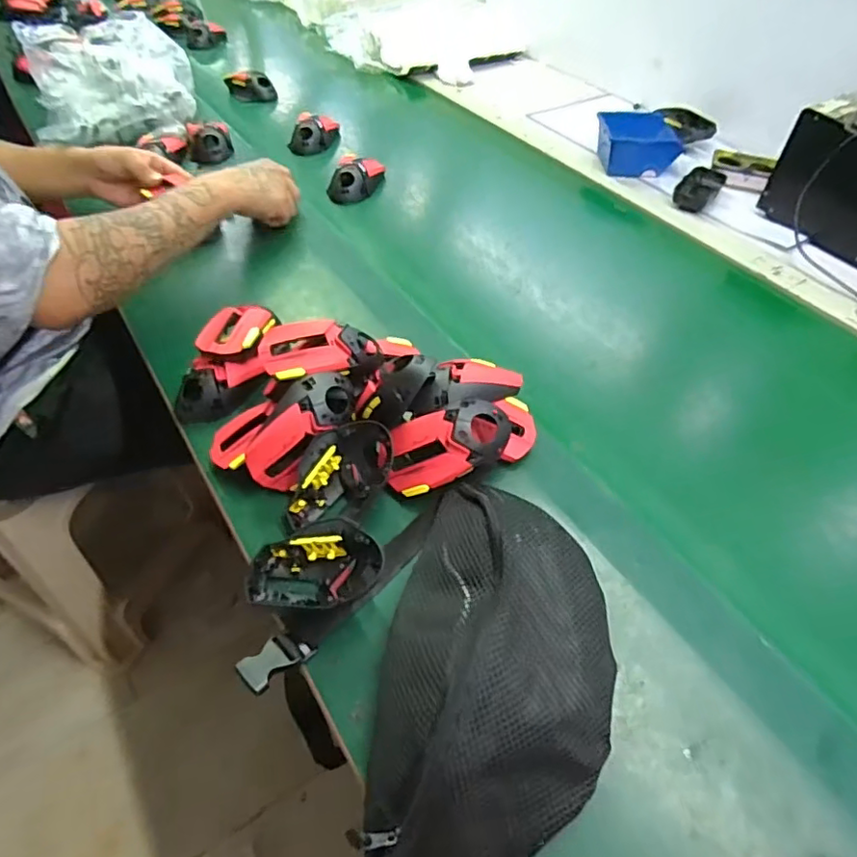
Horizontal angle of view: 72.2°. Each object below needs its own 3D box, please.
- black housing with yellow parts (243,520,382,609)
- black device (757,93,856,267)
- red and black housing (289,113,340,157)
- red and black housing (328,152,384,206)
[{"bbox_3d":[-0.094,0.113,0.478,0.106,0.046,0.067,-15,53,-12],"label":"black housing with yellow parts"},{"bbox_3d":[0.573,-0.325,0.770,0.137,0.140,0.187,-19,53,-15],"label":"black device"},{"bbox_3d":[-0.196,-0.495,1.000,0.085,0.054,0.082,-7,51,-5],"label":"red and black housing"},{"bbox_3d":[-0.111,-0.385,0.900,0.072,0.046,0.092,16,53,13],"label":"red and black housing"}]

